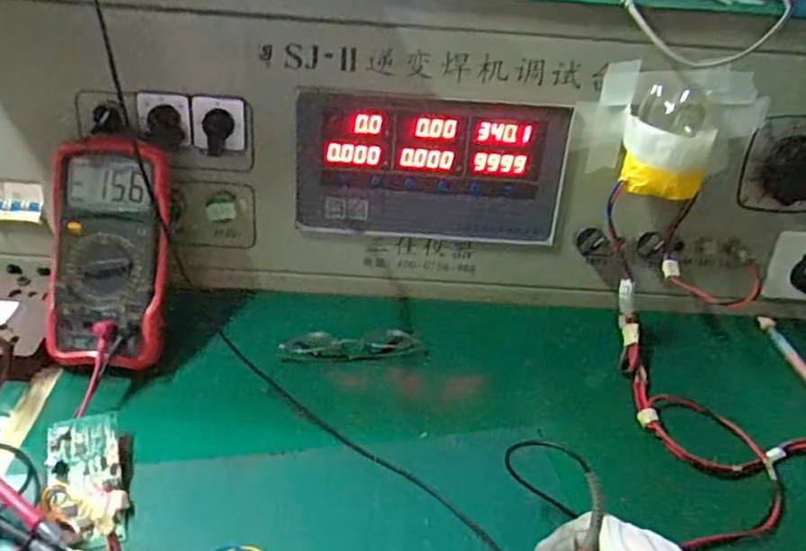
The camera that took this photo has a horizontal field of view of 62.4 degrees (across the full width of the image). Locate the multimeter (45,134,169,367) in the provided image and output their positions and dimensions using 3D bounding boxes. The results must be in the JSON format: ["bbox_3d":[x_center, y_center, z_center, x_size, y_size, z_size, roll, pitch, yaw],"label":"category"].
[{"bbox_3d":[-0.253,-0.020,0.570,0.094,0.191,0.036,2,-4,-8],"label":"multimeter"}]

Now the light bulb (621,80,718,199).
[{"bbox_3d":[0.236,-0.121,0.589,0.072,0.081,0.062,14,38,9],"label":"light bulb"}]

